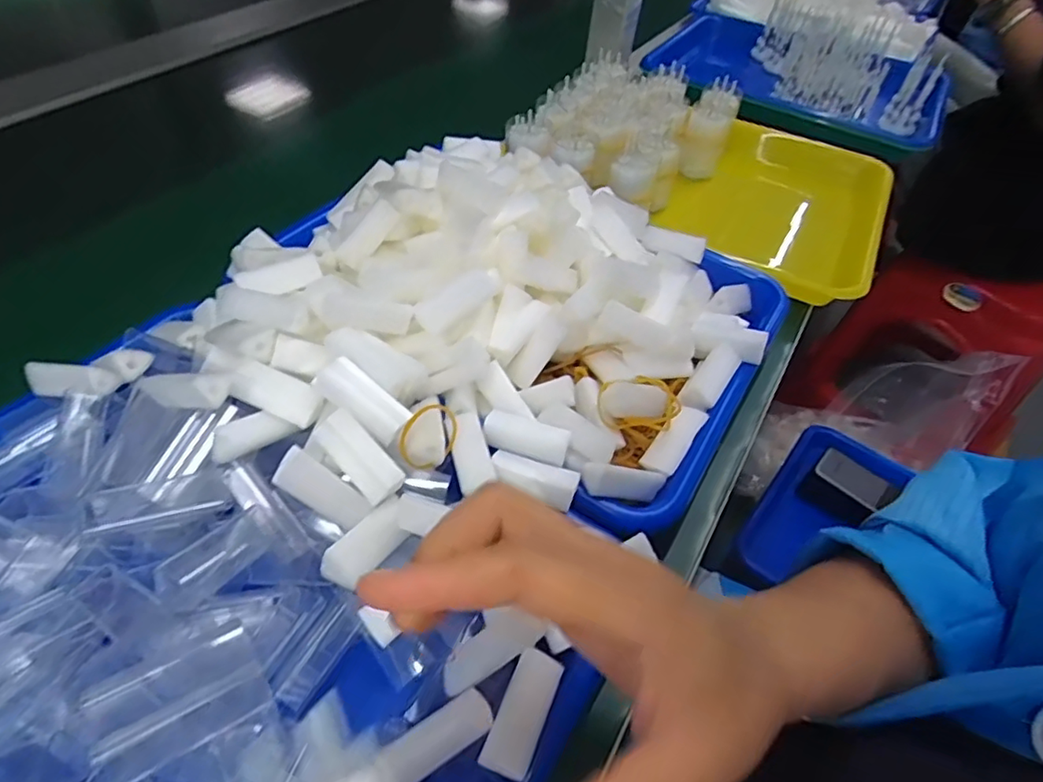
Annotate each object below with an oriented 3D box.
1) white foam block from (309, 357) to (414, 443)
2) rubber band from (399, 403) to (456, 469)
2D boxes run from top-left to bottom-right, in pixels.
[{"bbox_3d":[-0.074,0.004,0.284,0.046,0.014,0.019,38,54,2],"label":"white foam block"},{"bbox_3d":[-0.046,0.021,0.297,0.033,0.029,0.009,-36,28,-31],"label":"rubber band"}]

